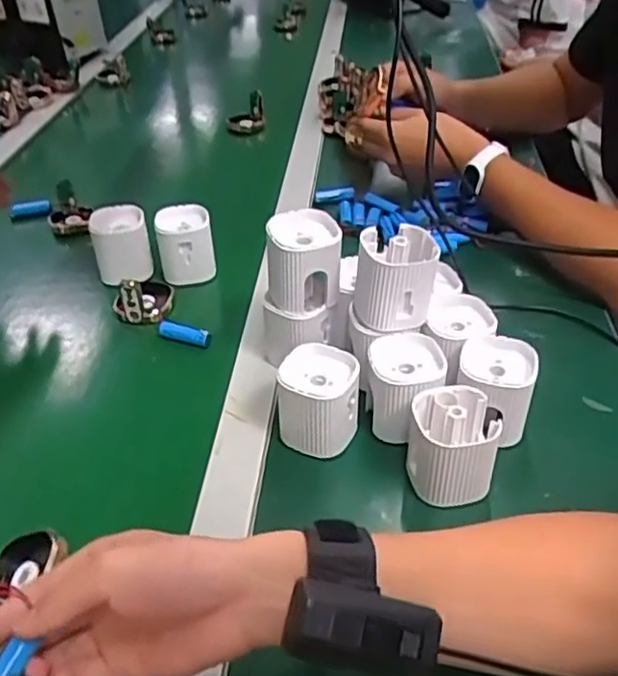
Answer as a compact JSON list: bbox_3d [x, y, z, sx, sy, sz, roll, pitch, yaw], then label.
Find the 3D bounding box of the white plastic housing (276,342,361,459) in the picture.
[{"bbox_3d":[0.008,0.046,0.504,0.056,0.063,0.053,3,39,7],"label":"white plastic housing"}]

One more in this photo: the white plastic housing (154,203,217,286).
[{"bbox_3d":[-0.127,-0.097,0.698,0.055,0.066,0.046,-7,39,-5],"label":"white plastic housing"}]

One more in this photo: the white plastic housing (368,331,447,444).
[{"bbox_3d":[0.073,0.037,0.510,0.054,0.061,0.060,7,40,12],"label":"white plastic housing"}]

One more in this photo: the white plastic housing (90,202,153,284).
[{"bbox_3d":[-0.198,-0.099,0.711,0.056,0.067,0.041,-14,40,-14],"label":"white plastic housing"}]

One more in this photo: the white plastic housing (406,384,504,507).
[{"bbox_3d":[0.099,0.072,0.466,0.057,0.059,0.064,7,40,12],"label":"white plastic housing"}]

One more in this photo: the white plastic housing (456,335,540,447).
[{"bbox_3d":[0.139,0.039,0.501,0.058,0.059,0.064,8,40,13],"label":"white plastic housing"}]

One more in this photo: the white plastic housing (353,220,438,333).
[{"bbox_3d":[0.065,-0.041,0.511,0.060,0.074,0.051,7,40,11],"label":"white plastic housing"}]

